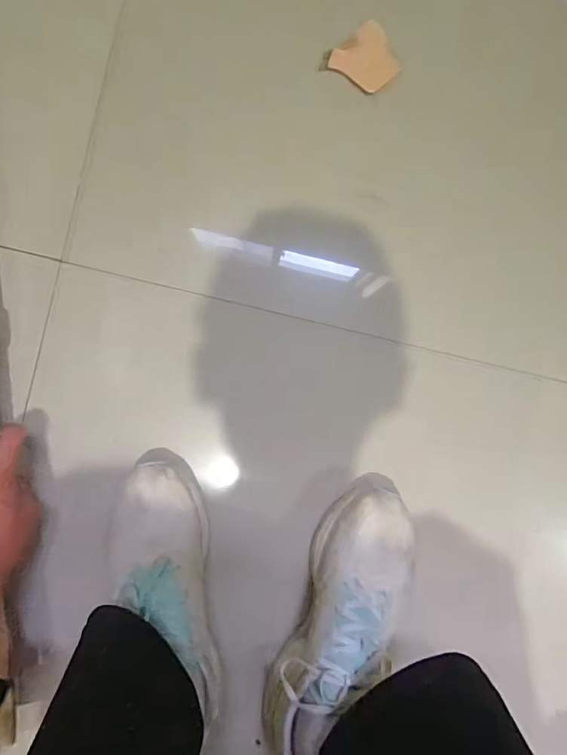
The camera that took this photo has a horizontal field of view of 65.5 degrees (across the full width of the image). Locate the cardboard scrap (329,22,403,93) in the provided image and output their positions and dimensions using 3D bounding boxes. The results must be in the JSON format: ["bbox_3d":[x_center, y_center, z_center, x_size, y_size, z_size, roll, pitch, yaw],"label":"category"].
[{"bbox_3d":[0.094,-0.358,0.501,0.063,0.007,0.063,-38,100,6],"label":"cardboard scrap"}]

